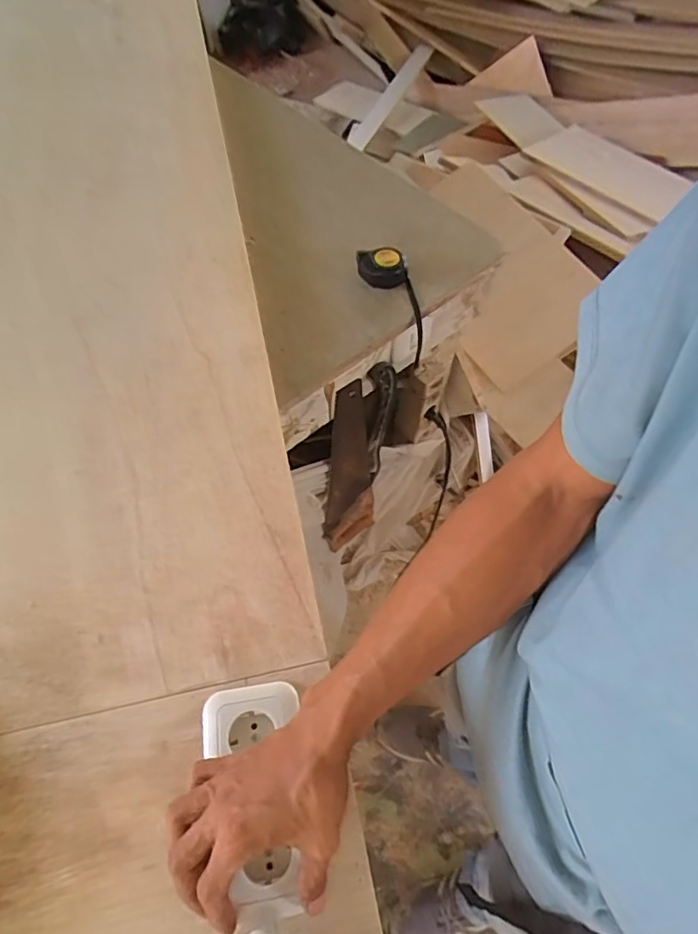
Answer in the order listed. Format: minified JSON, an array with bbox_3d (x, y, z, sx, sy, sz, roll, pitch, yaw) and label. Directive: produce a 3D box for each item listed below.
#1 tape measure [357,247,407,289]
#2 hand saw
[{"bbox_3d":[0.045,-0.279,0.777,0.065,0.033,0.059,-1,60,-2],"label":"tape measure"},{"bbox_3d":[-0.008,0.021,1.033,0.126,0.516,0.014,-34,61,-16],"label":"hand saw"}]

